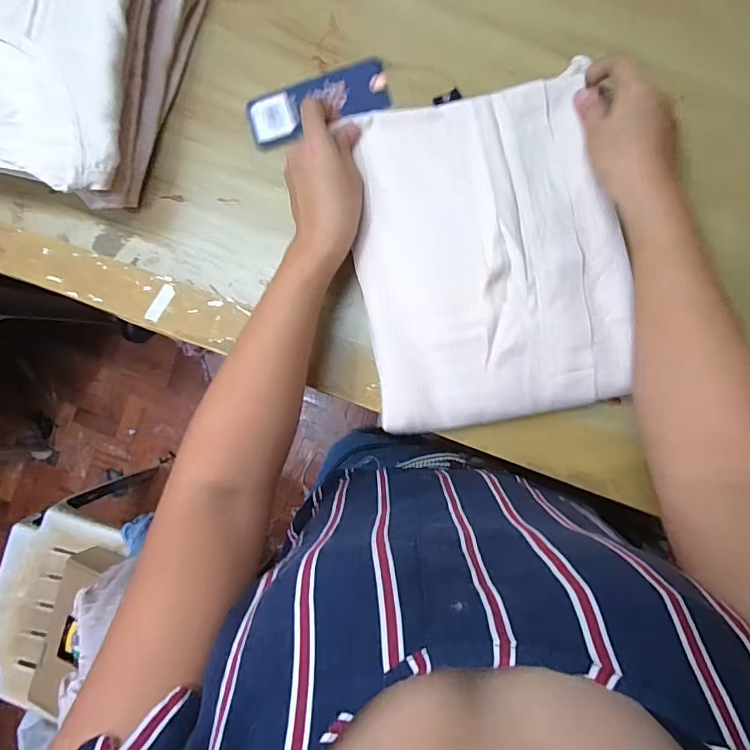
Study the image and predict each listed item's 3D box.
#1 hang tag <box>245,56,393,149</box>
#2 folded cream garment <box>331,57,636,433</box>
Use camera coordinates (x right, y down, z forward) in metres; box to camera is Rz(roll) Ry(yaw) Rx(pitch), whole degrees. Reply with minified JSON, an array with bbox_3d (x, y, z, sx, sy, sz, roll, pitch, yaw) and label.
[{"bbox_3d":[-0.049,-0.233,0.414,0.120,0.007,0.047,-17,84,3],"label":"hang tag"},{"bbox_3d":[0.087,-0.093,0.368,0.197,0.026,0.249,-11,89,4],"label":"folded cream garment"}]

